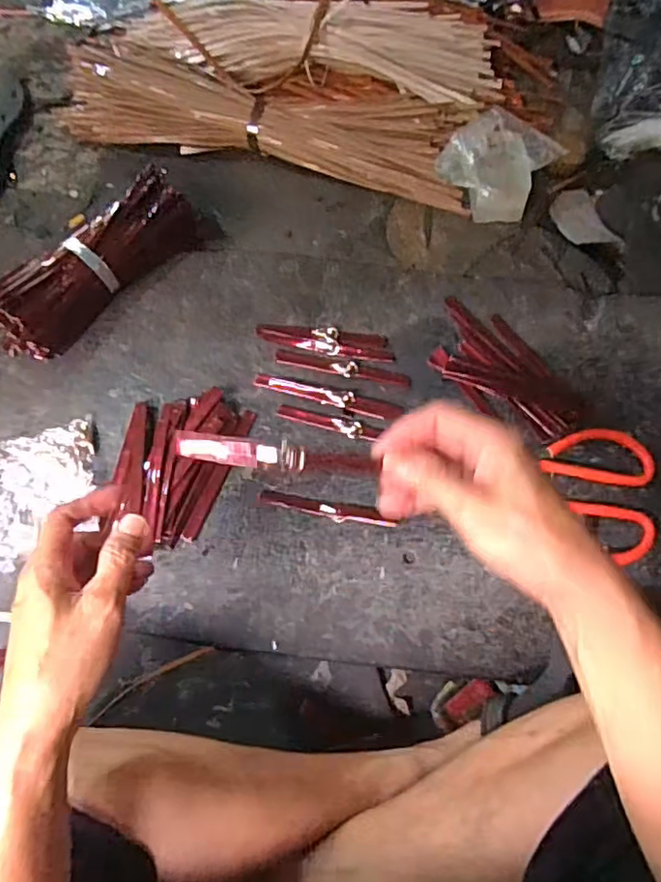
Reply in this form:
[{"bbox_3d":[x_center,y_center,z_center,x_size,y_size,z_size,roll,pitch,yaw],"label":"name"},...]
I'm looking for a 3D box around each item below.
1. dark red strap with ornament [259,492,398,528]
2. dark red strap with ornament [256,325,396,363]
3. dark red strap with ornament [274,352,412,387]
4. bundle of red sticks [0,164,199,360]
[{"bbox_3d":[-0.004,0.067,0.603,0.135,0.004,0.017,10,68,1],"label":"dark red strap with ornament"},{"bbox_3d":[-0.006,-0.111,0.668,0.150,0.006,0.030,11,68,2],"label":"dark red strap with ornament"},{"bbox_3d":[0.013,-0.078,0.660,0.146,0.005,0.017,11,68,2],"label":"dark red strap with ornament"},{"bbox_3d":[-0.260,-0.197,0.683,0.071,0.063,0.259,41,77,16],"label":"bundle of red sticks"}]

